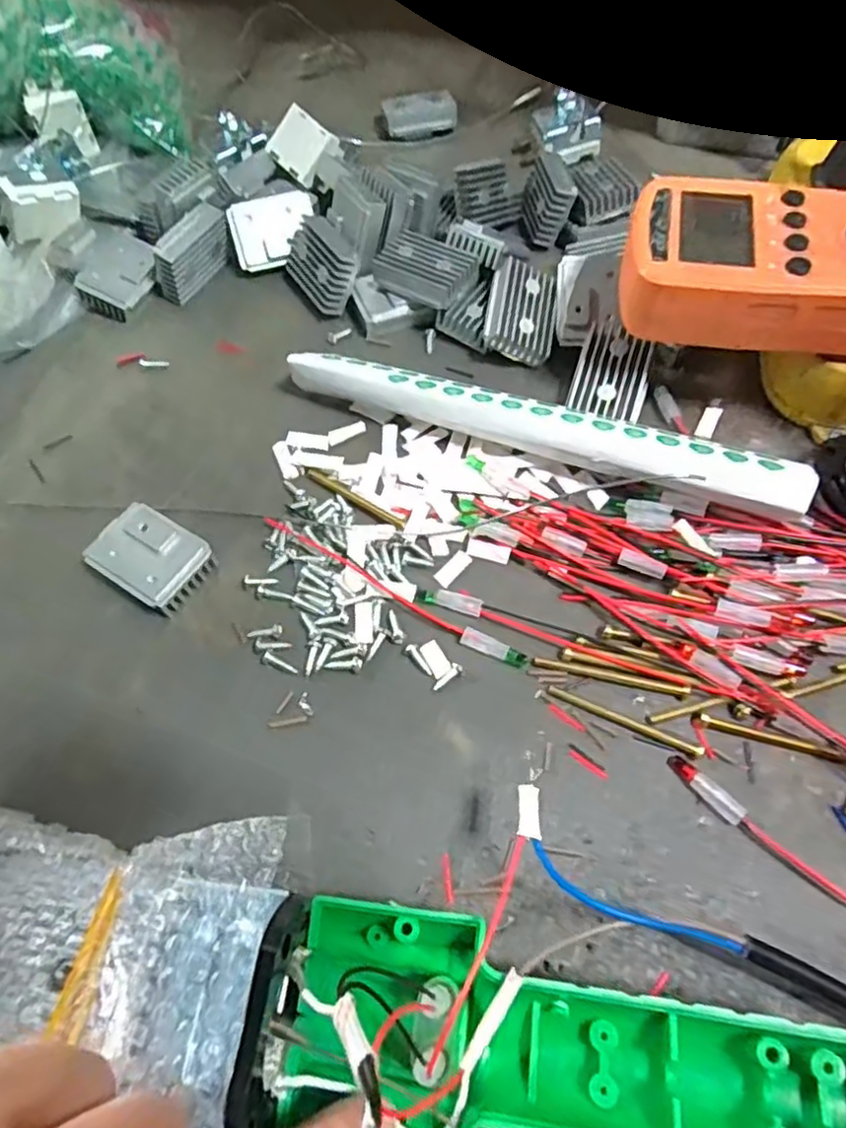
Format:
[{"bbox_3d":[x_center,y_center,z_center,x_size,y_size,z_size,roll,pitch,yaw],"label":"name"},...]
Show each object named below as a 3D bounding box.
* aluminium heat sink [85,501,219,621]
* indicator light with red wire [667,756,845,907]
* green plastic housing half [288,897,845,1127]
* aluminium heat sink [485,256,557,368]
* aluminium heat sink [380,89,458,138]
[{"bbox_3d":[-0.112,-0.002,0.271,0.043,0.016,0.032,28,66,16],"label":"aluminium heat sink"},{"bbox_3d":[0.136,0.103,0.209,0.125,0.005,0.011,34,68,18],"label":"indicator light with red wire"},{"bbox_3d":[0.033,0.158,0.161,0.150,0.038,0.121,4,62,4],"label":"green plastic housing half"},{"bbox_3d":[0.049,-0.124,0.322,0.032,0.009,0.048,9,80,-6],"label":"aluminium heat sink"},{"bbox_3d":[-0.002,-0.290,0.424,0.044,0.016,0.024,-11,62,-4],"label":"aluminium heat sink"}]

